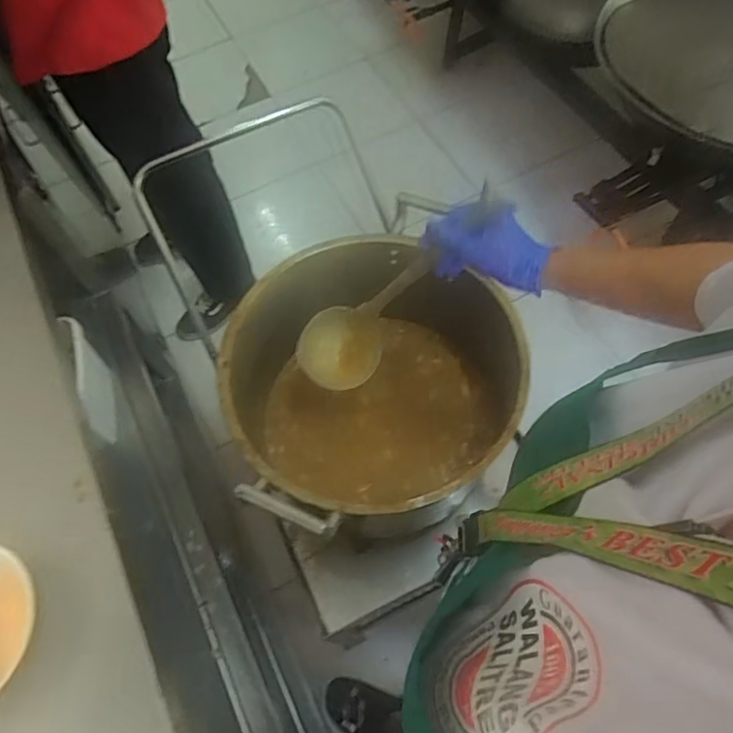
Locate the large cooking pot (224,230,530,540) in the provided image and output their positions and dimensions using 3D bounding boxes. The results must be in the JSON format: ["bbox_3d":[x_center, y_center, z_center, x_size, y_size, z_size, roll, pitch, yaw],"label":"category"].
[{"bbox_3d":[0.020,0.041,0.889,0.398,0.302,0.410,-2,62,3],"label":"large cooking pot"}]

